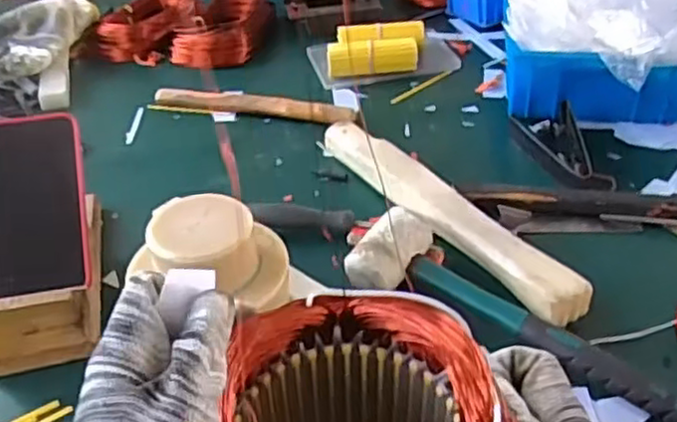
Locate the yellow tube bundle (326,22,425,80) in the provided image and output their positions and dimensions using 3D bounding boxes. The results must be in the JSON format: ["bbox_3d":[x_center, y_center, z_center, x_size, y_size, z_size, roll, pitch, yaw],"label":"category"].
[{"bbox_3d":[0.049,-0.205,0.908,0.121,0.043,0.085,1,39,6],"label":"yellow tube bundle"}]

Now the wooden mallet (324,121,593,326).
[{"bbox_3d":[0.087,-0.007,0.655,0.046,0.033,0.339,-23,43,-23],"label":"wooden mallet"}]

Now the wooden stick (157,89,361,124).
[{"bbox_3d":[-0.099,-0.124,0.833,0.247,0.016,0.025,9,40,15],"label":"wooden stick"}]

